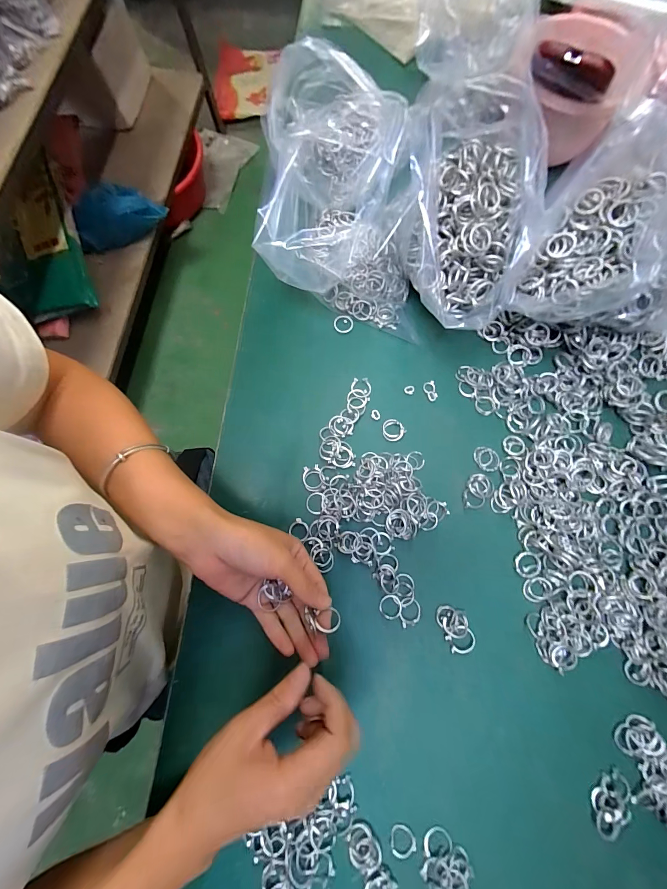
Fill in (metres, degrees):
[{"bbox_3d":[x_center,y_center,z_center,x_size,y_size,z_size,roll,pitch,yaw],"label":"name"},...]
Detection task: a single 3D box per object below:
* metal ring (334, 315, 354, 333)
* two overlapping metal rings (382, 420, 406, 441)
[{"bbox_3d":[0.012,-0.141,0.396,0.023,0.004,0.022,0,76,1],"label":"metal ring"},{"bbox_3d":[0.064,-0.016,0.360,0.024,0.004,0.025,0,76,1],"label":"two overlapping metal rings"}]

